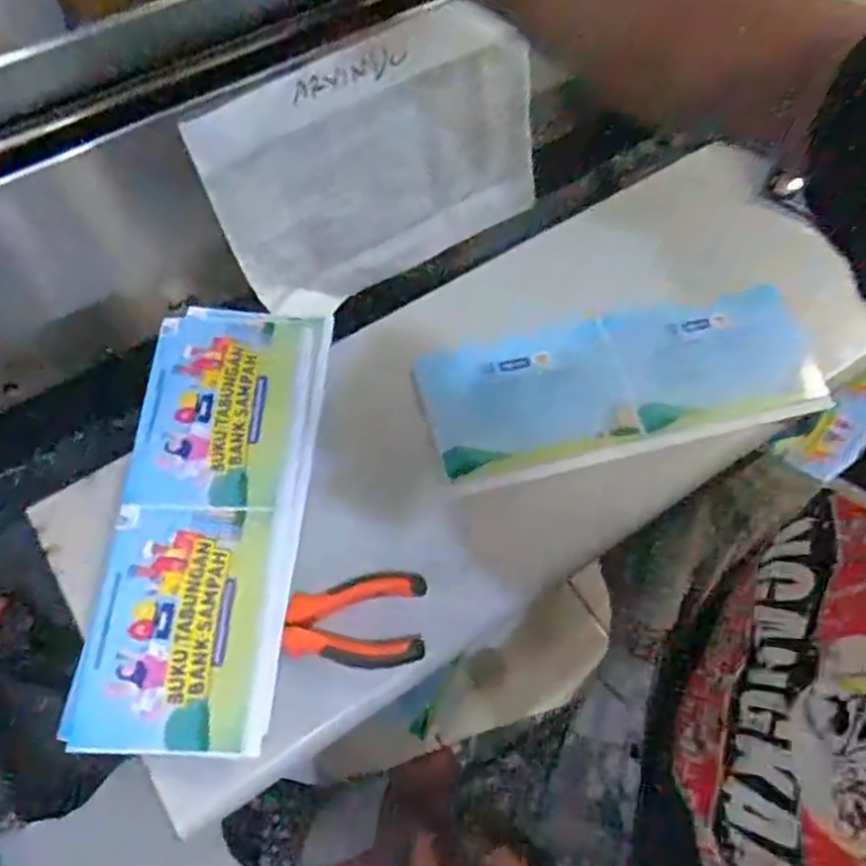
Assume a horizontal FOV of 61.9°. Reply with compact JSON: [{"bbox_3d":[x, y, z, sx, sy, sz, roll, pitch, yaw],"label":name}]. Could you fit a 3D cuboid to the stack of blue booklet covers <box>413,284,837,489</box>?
[{"bbox_3d":[0.144,-0.038,0.558,0.299,0.022,0.114,-10,64,-7],"label":"stack of blue booklet covers"}]

